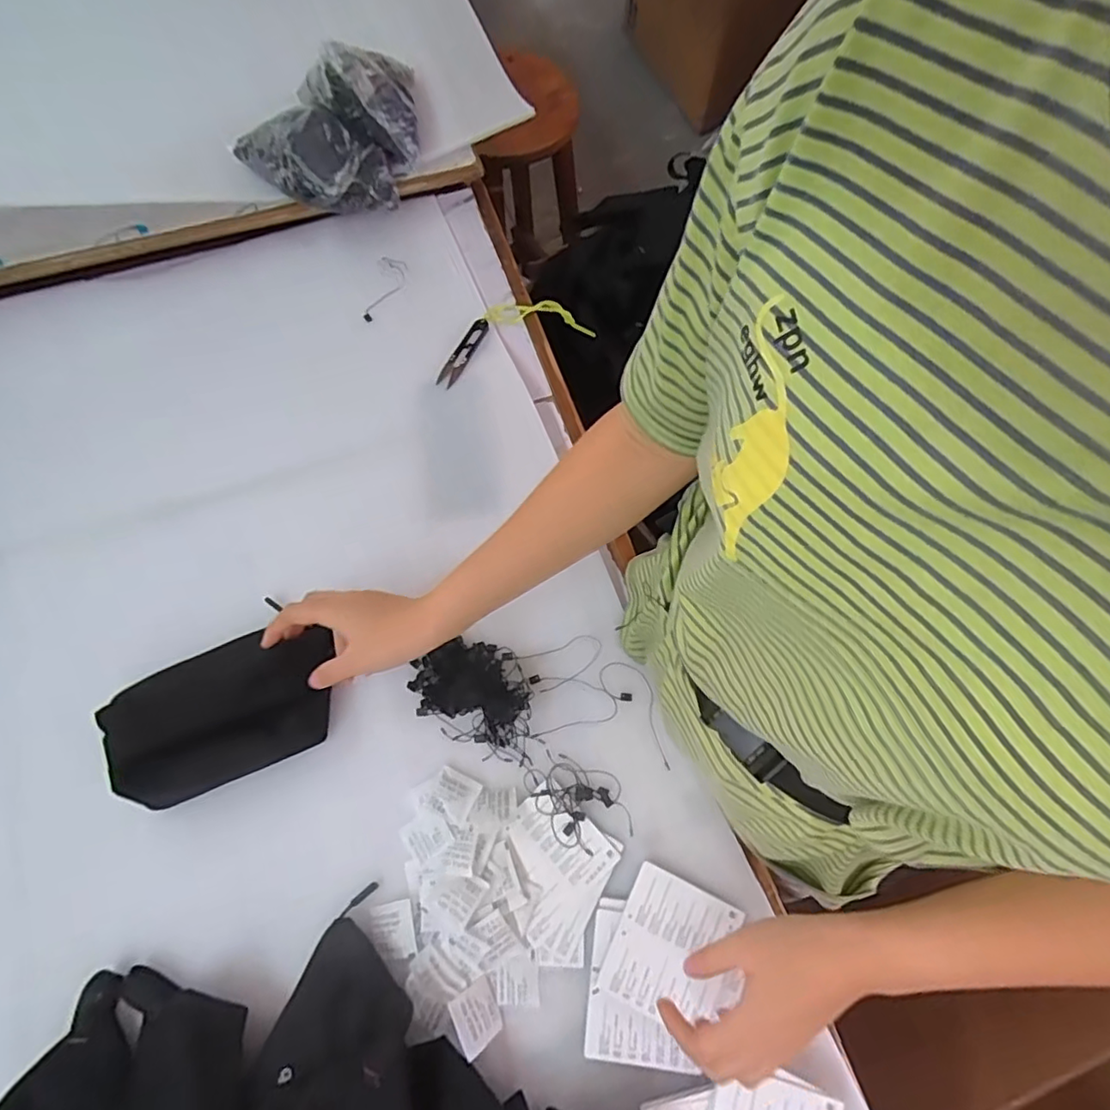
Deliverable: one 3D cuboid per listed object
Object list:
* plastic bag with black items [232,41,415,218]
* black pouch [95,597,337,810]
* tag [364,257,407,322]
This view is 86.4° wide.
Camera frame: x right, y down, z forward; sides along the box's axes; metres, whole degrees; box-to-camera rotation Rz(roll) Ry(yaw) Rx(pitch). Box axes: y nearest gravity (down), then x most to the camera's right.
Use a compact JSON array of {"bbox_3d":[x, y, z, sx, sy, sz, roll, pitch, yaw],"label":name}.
[{"bbox_3d":[-0.240,-0.485,0.671,0.225,0.105,0.135,-31,73,-12],"label":"plastic bag with black items"},{"bbox_3d":[-0.278,0.124,0.504,0.180,0.055,0.118,-22,71,-9],"label":"black pouch"},{"bbox_3d":[-0.203,-0.315,0.703,0.039,0.009,0.086,17,83,9],"label":"tag"}]

